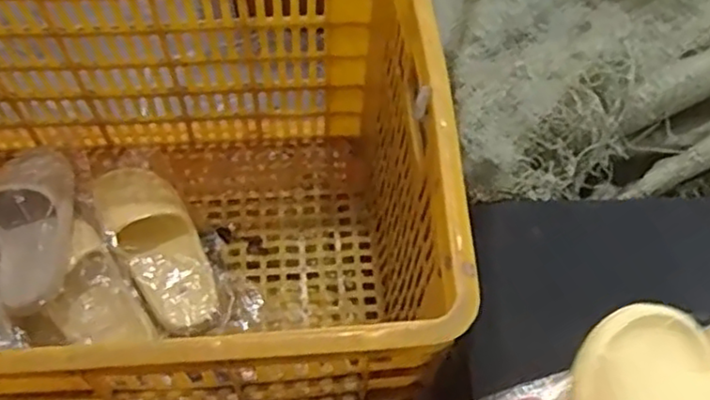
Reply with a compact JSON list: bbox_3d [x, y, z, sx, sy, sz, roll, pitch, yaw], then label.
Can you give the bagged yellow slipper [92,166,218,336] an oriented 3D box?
[{"bbox_3d":[-0.248,0.050,0.835,0.095,0.067,0.256,-27,64,-16],"label":"bagged yellow slipper"}]

